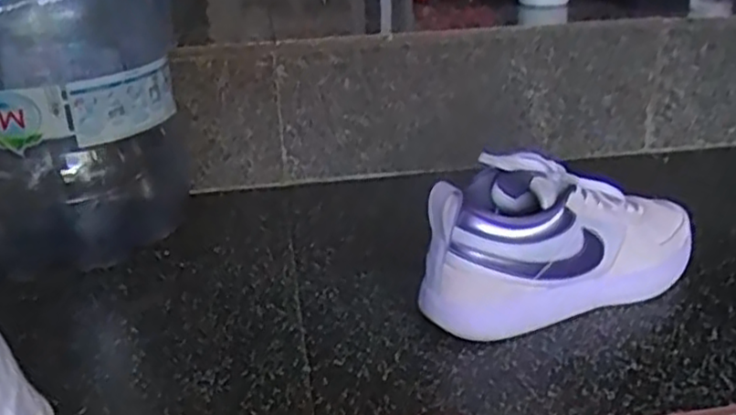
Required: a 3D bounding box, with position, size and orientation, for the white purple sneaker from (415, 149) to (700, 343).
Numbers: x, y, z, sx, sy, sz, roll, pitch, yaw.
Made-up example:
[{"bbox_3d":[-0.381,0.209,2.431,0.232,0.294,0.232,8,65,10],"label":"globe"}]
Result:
[{"bbox_3d":[0.174,0.022,0.630,0.275,0.134,0.086,-12,25,-22],"label":"white purple sneaker"}]

